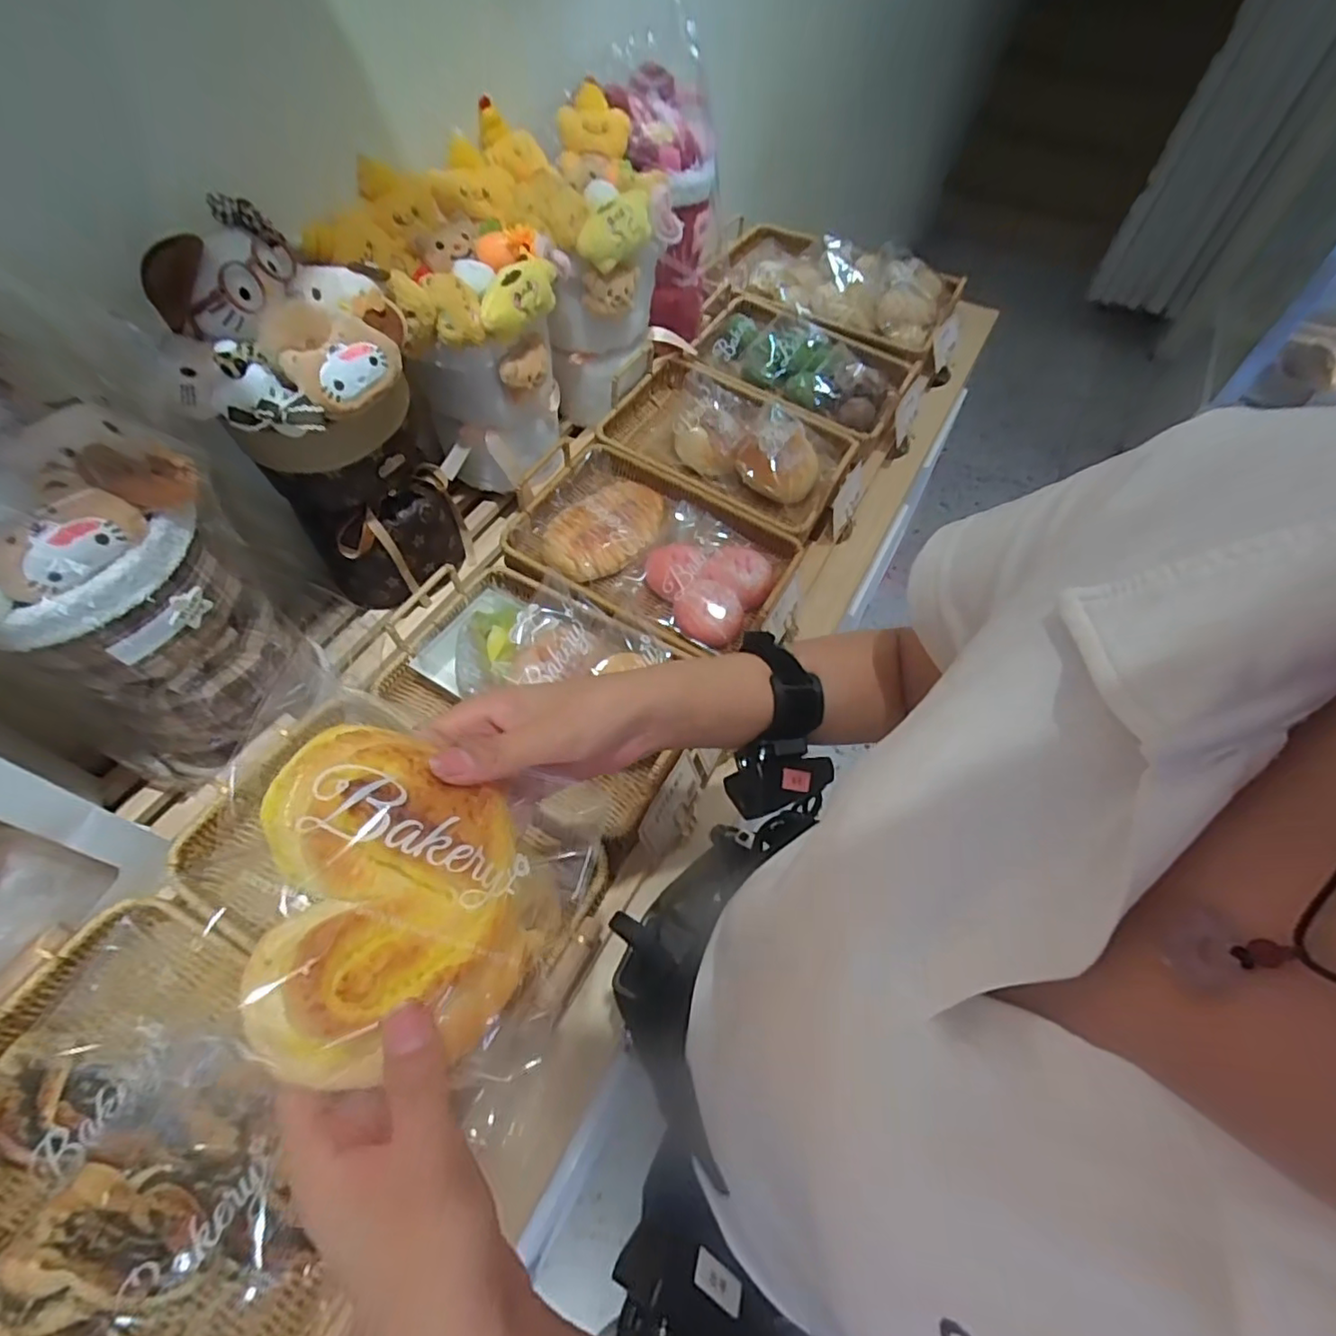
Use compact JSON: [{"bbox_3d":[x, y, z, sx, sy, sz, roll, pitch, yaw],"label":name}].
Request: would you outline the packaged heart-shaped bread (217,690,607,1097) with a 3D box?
[{"bbox_3d":[-0.107,0.086,0.254,0.145,0.033,0.133,16,55,-23],"label":"packaged heart-shaped bread"}]

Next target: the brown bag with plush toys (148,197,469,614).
[{"bbox_3d":[-0.305,-0.213,0.590,0.172,0.305,0.170,-25,60,-15],"label":"brown bag with plush toys"}]

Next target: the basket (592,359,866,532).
[{"bbox_3d":[0.077,-0.288,0.799,0.298,0.064,0.212,24,60,15],"label":"basket"}]

